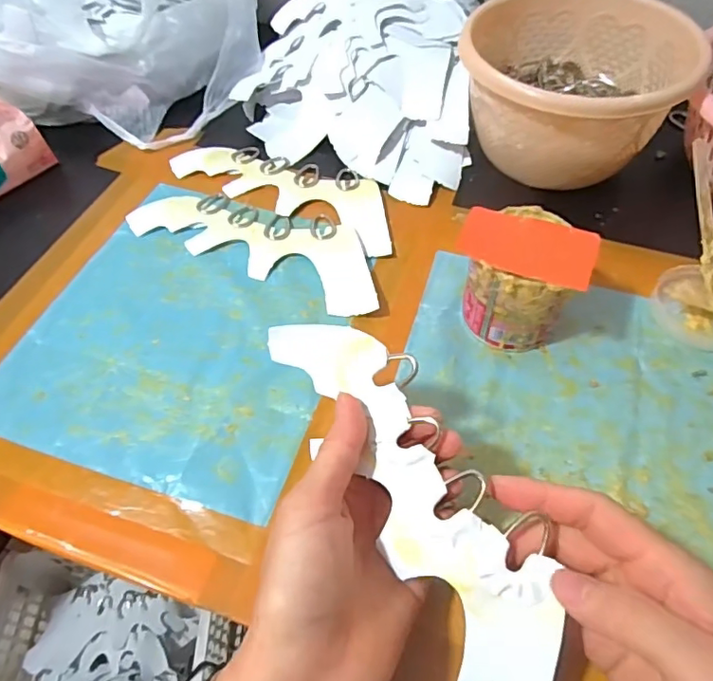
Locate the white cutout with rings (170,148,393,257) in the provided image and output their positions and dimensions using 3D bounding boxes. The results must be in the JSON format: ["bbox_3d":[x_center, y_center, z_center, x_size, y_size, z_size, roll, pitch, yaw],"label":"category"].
[{"bbox_3d":[-0.055,-0.137,0.477,0.219,0.006,0.076,26,61,19],"label":"white cutout with rings"}]

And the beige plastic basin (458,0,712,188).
[{"bbox_3d":[0.175,-0.207,0.446,0.165,0.088,0.152,-1,56,2],"label":"beige plastic basin"}]

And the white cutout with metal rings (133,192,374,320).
[{"bbox_3d":[-0.074,-0.083,0.439,0.219,0.010,0.079,22,60,17],"label":"white cutout with metal rings"}]

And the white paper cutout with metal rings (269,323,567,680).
[{"bbox_3d":[0.031,0.077,0.253,0.062,0.016,0.208,-31,76,8],"label":"white paper cutout with metal rings"}]

